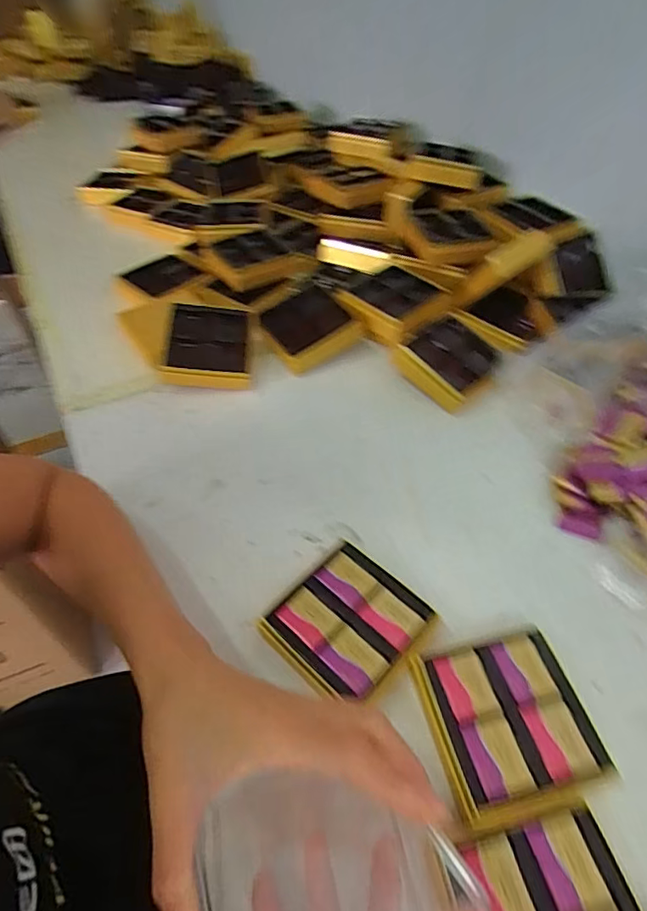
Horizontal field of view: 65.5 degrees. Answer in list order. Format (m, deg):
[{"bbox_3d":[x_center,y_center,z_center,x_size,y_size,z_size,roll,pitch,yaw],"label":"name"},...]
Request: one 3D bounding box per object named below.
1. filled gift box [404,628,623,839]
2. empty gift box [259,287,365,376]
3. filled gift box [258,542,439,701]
[{"bbox_3d":[0.119,0.176,0.332,0.099,0.029,0.099,-11,49,-8],"label":"filled gift box"},{"bbox_3d":[-0.022,-0.155,0.609,0.096,0.042,0.103,-30,54,-23],"label":"empty gift box"},{"bbox_3d":[0.021,0.129,0.377,0.095,0.031,0.094,33,57,26],"label":"filled gift box"}]

